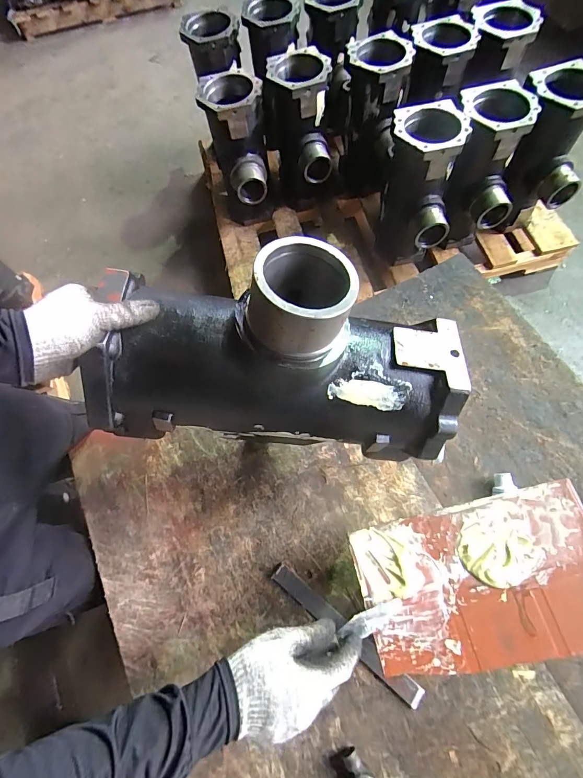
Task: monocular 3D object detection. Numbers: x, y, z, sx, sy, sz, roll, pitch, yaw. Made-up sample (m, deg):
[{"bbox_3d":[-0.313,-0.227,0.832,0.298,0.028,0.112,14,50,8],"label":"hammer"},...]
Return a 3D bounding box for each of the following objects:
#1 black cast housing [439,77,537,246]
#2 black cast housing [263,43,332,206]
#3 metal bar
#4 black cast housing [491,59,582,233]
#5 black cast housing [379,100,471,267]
[{"bbox_3d":[0.511,-0.593,1.056,0.198,0.389,0.240,-12,68,-1],"label":"black cast housing"},{"bbox_3d":[0.023,-0.824,1.257,0.199,0.468,0.277,-8,68,1],"label":"black cast housing"},{"bbox_3d":[0.081,0.380,0.569,0.275,0.014,0.034,37,75,15],"label":"metal bar"},{"bbox_3d":[0.707,-0.639,1.056,0.192,0.402,0.187,-7,68,1],"label":"black cast housing"},{"bbox_3d":[0.356,-0.558,1.071,0.175,0.410,0.267,1,68,5],"label":"black cast housing"}]

